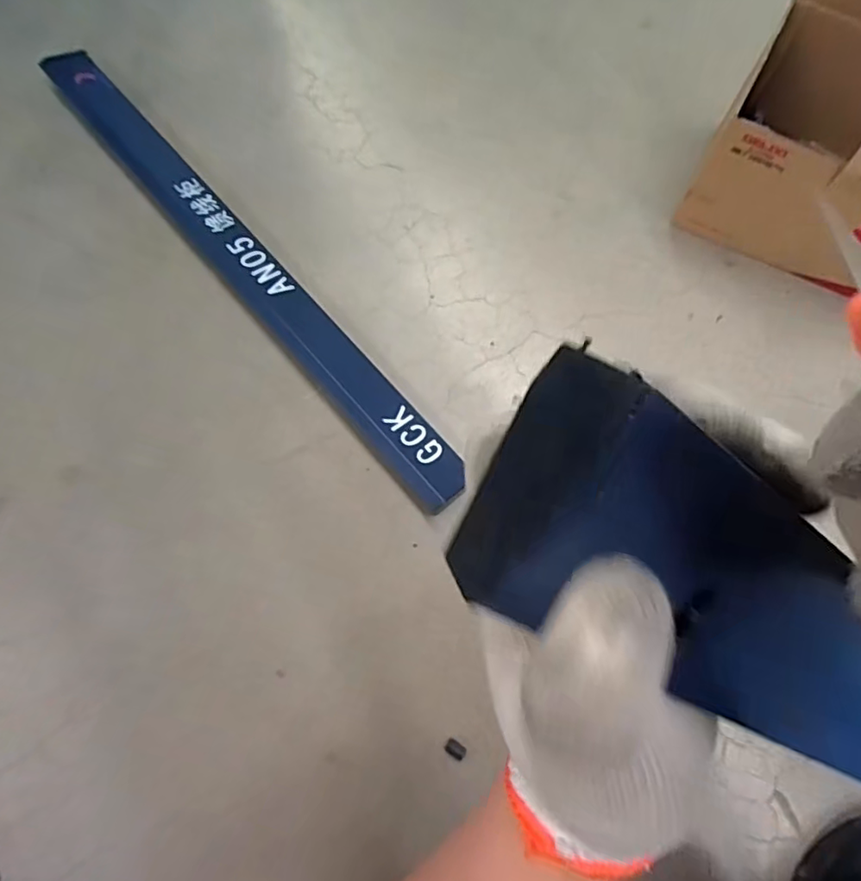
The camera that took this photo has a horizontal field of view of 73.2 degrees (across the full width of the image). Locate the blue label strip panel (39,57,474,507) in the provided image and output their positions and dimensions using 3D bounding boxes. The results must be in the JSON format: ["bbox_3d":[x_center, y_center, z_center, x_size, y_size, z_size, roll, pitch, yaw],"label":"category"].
[{"bbox_3d":[-0.238,-0.227,0.701,0.070,0.024,0.782,-41,77,-7],"label":"blue label strip panel"}]

